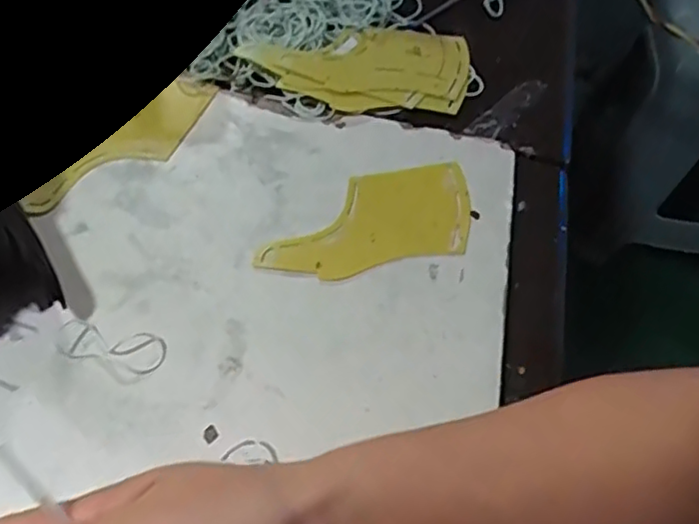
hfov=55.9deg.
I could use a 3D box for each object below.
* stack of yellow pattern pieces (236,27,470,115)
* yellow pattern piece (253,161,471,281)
[{"bbox_3d":[0.011,-0.152,0.497,0.170,0.020,0.088,-2,58,-6],"label":"stack of yellow pattern pieces"},{"bbox_3d":[0.012,-0.026,0.427,0.143,0.005,0.070,-11,61,-11],"label":"yellow pattern piece"}]

